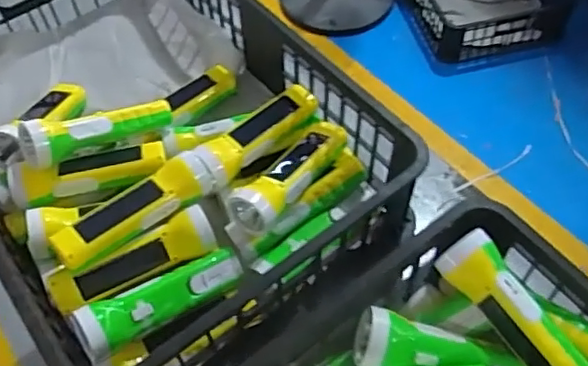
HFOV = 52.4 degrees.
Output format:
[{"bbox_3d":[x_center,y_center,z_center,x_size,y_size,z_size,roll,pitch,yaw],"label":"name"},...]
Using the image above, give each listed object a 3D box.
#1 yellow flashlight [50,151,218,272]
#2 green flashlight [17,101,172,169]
[{"bbox_3d":[-0.162,0.026,0.625,0.178,0.045,0.051,-35,62,-21],"label":"yellow flashlight"},{"bbox_3d":[-0.219,-0.062,0.685,0.174,0.037,0.040,-19,55,-33],"label":"green flashlight"}]

